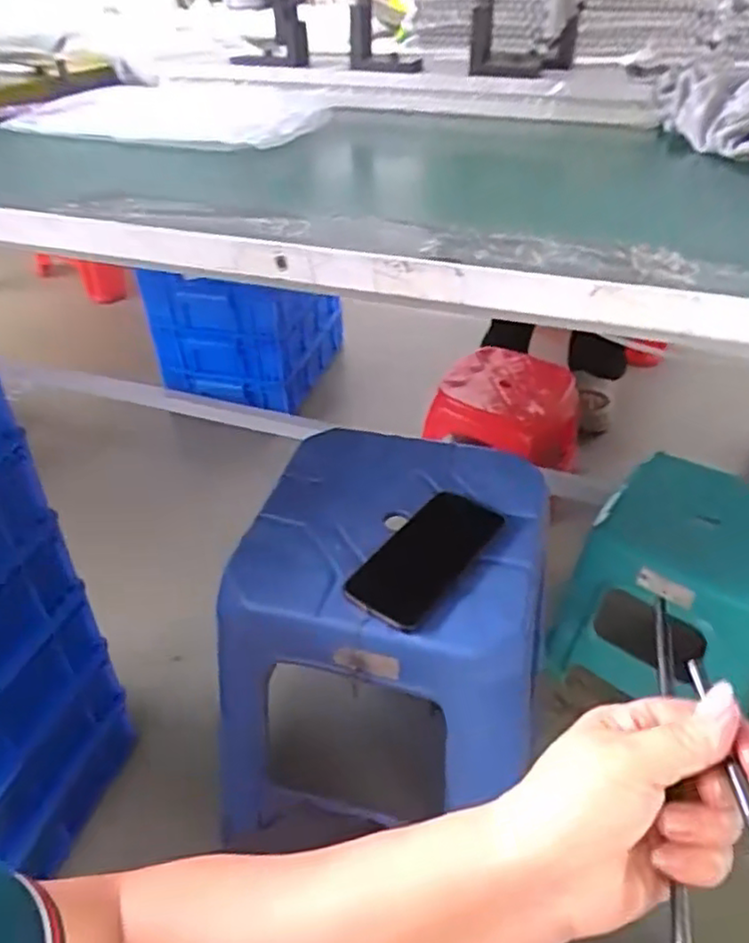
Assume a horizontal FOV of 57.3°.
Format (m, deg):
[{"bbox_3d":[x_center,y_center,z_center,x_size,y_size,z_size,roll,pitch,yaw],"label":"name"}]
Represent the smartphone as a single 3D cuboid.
[{"bbox_3d":[0.046,0.073,0.614,0.074,0.014,0.152,31,58,25],"label":"smartphone"}]

